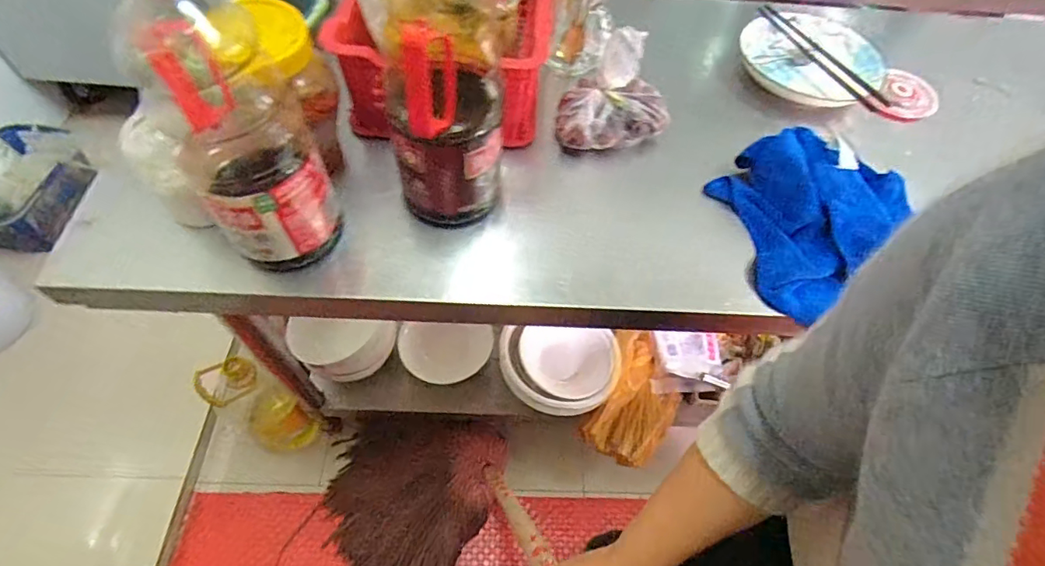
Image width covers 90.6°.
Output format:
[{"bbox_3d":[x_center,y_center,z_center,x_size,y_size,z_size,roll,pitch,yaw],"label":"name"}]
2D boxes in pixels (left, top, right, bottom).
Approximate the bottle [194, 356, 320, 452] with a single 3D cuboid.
[{"bbox_3d":[-0.550,0.259,1.085,0.156,0.309,0.114,27,60,12],"label":"bottle"}]

